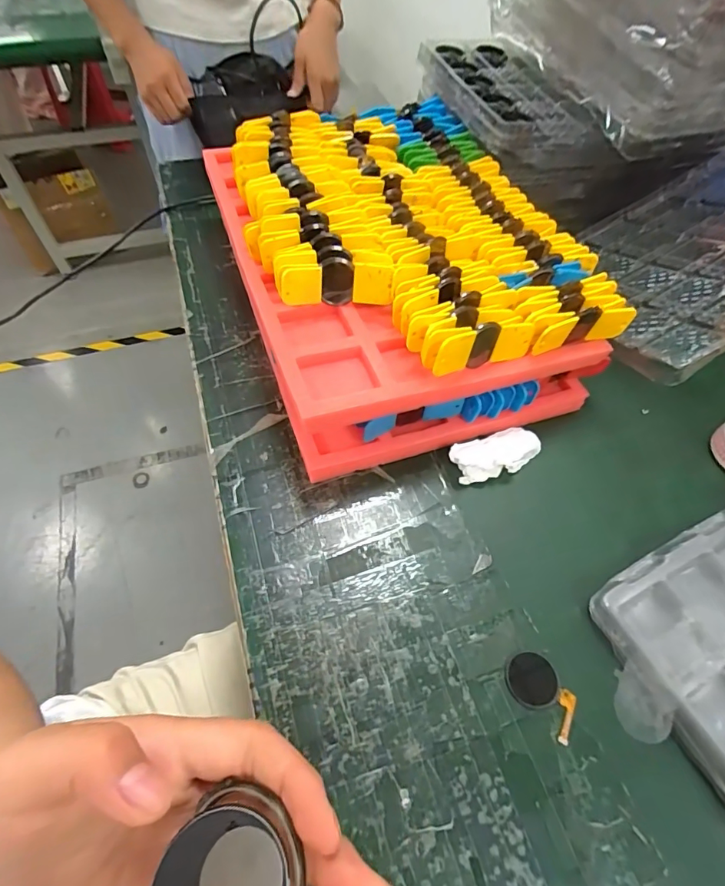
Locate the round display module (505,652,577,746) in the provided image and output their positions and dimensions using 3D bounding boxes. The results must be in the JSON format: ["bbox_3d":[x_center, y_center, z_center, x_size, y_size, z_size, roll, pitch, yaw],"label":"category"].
[{"bbox_3d":[0.145,0.198,0.364,0.060,0.004,0.041,40,63,21],"label":"round display module"}]

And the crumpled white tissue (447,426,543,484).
[{"bbox_3d":[0.141,0.011,0.475,0.105,0.030,0.044,-19,60,-15],"label":"crumpled white tissue"}]

